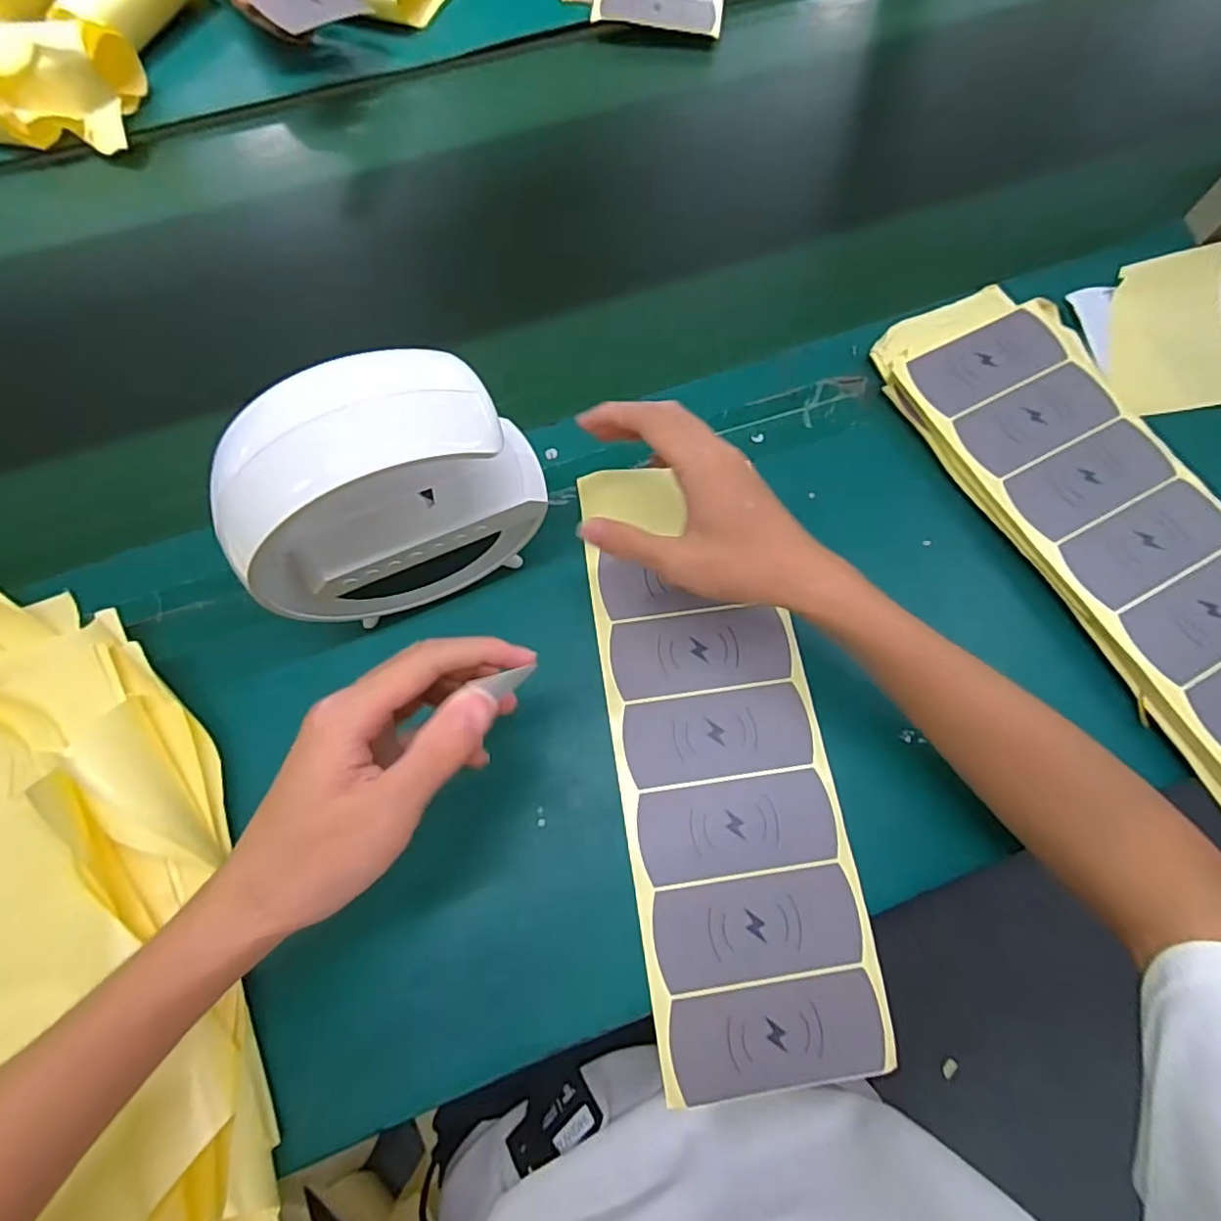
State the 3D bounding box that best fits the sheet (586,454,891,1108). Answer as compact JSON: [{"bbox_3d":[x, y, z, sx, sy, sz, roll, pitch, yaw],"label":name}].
[{"bbox_3d":[0.063,0.073,0.350,0.117,0.023,0.337,-7,71,-3],"label":"sheet"}]

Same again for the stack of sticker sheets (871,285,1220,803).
[{"bbox_3d":[0.317,-0.052,0.390,0.121,0.031,0.378,-25,73,-9],"label":"stack of sticker sheets"}]

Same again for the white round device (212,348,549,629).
[{"bbox_3d":[-0.106,-0.047,0.316,0.139,0.160,0.051,-26,73,-9],"label":"white round device"}]

